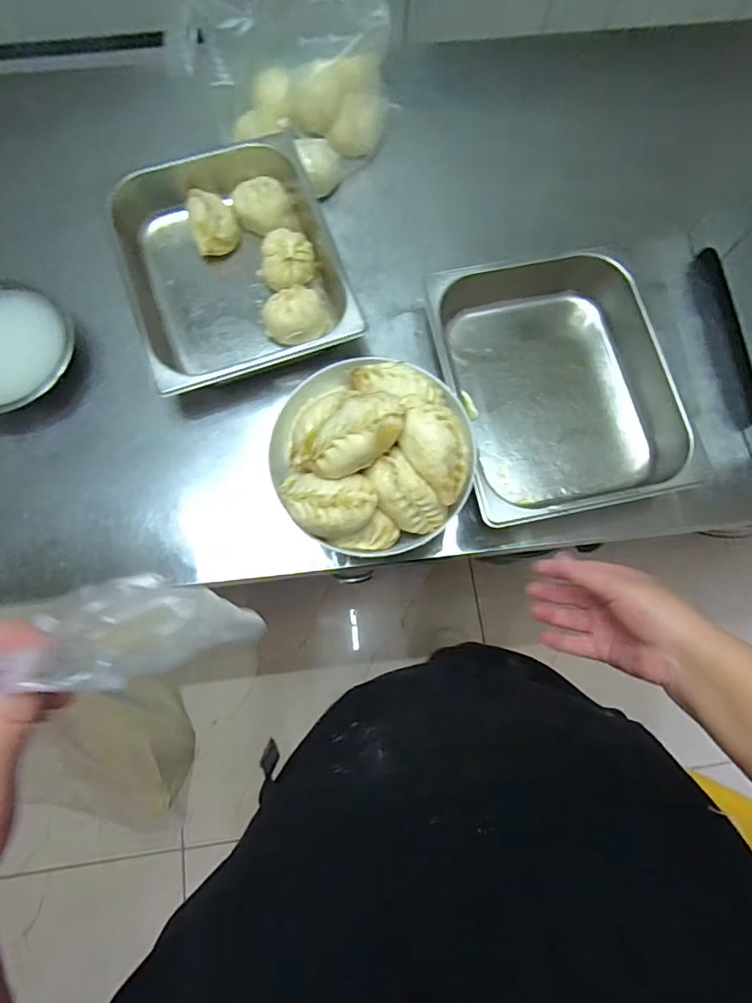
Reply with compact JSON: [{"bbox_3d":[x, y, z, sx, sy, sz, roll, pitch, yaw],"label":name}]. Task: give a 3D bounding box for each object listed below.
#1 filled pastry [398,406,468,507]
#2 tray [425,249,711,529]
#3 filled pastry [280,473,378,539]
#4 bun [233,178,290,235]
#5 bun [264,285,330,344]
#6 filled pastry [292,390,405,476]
[{"bbox_3d":[0.059,-0.048,0.490,0.053,0.031,0.090,-30,79,-8],"label":"filled pastry"},{"bbox_3d":[0.215,-0.141,0.619,0.259,0.076,0.321,-10,77,-3],"label":"tray"},{"bbox_3d":[-0.048,0.002,0.489,0.092,0.034,0.058,8,76,1],"label":"filled pastry"},{"bbox_3d":[-0.152,-0.403,0.686,0.075,0.042,0.062,-29,79,-7],"label":"bun"},{"bbox_3d":[-0.105,-0.242,0.657,0.083,0.050,0.076,0,76,-1],"label":"bun"},{"bbox_3d":[-0.020,-0.063,0.473,0.106,0.041,0.059,-42,81,-10],"label":"filled pastry"}]

